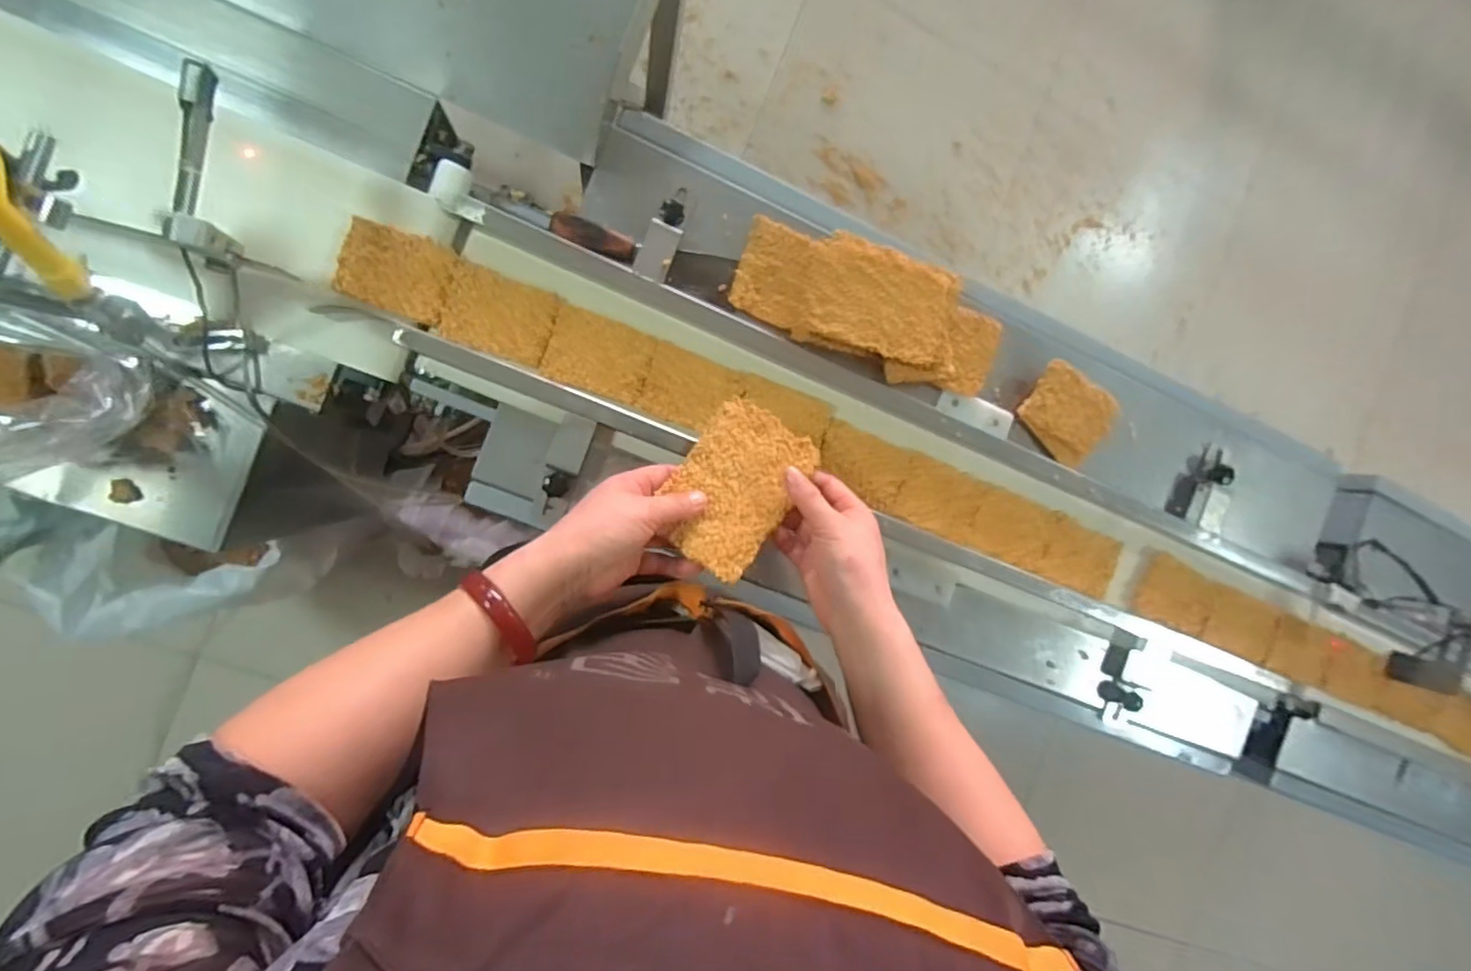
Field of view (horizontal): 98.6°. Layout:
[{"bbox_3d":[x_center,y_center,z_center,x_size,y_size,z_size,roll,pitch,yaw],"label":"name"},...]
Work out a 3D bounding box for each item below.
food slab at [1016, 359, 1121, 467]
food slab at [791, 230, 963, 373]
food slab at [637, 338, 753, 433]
[{"bbox_3d":[0.340,-0.075,0.648,0.094,0.021,0.076,40,87,-9],"label":"food slab"},{"bbox_3d":[0.140,-0.169,0.589,0.158,0.023,0.094,12,91,-11],"label":"food slab"},{"bbox_3d":[-0.040,-0.087,0.586,0.088,0.009,0.063,20,90,-9],"label":"food slab"}]

